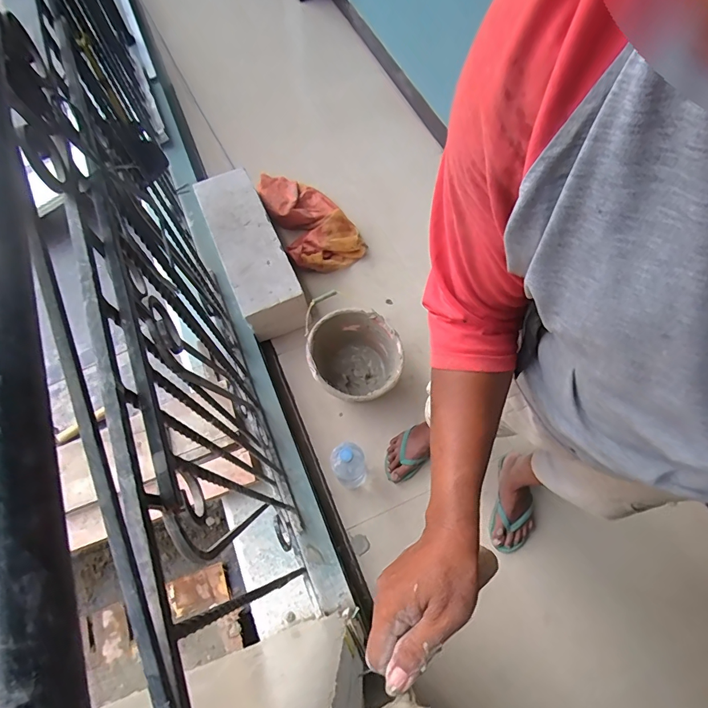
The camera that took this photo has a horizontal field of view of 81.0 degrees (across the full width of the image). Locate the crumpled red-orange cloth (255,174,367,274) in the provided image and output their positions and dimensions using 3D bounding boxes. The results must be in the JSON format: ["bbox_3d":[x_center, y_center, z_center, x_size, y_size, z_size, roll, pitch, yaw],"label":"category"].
[{"bbox_3d":[-0.199,-0.533,1.597,0.282,0.089,0.550,-34,69,-12],"label":"crumpled red-orange cloth"}]

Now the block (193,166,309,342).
[{"bbox_3d":[-0.351,-0.363,1.445,0.214,0.210,0.588,-23,67,-8],"label":"block"}]

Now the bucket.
[{"bbox_3d":[0.004,0.029,1.285,0.267,0.208,0.292,-34,69,-12],"label":"bucket"}]

